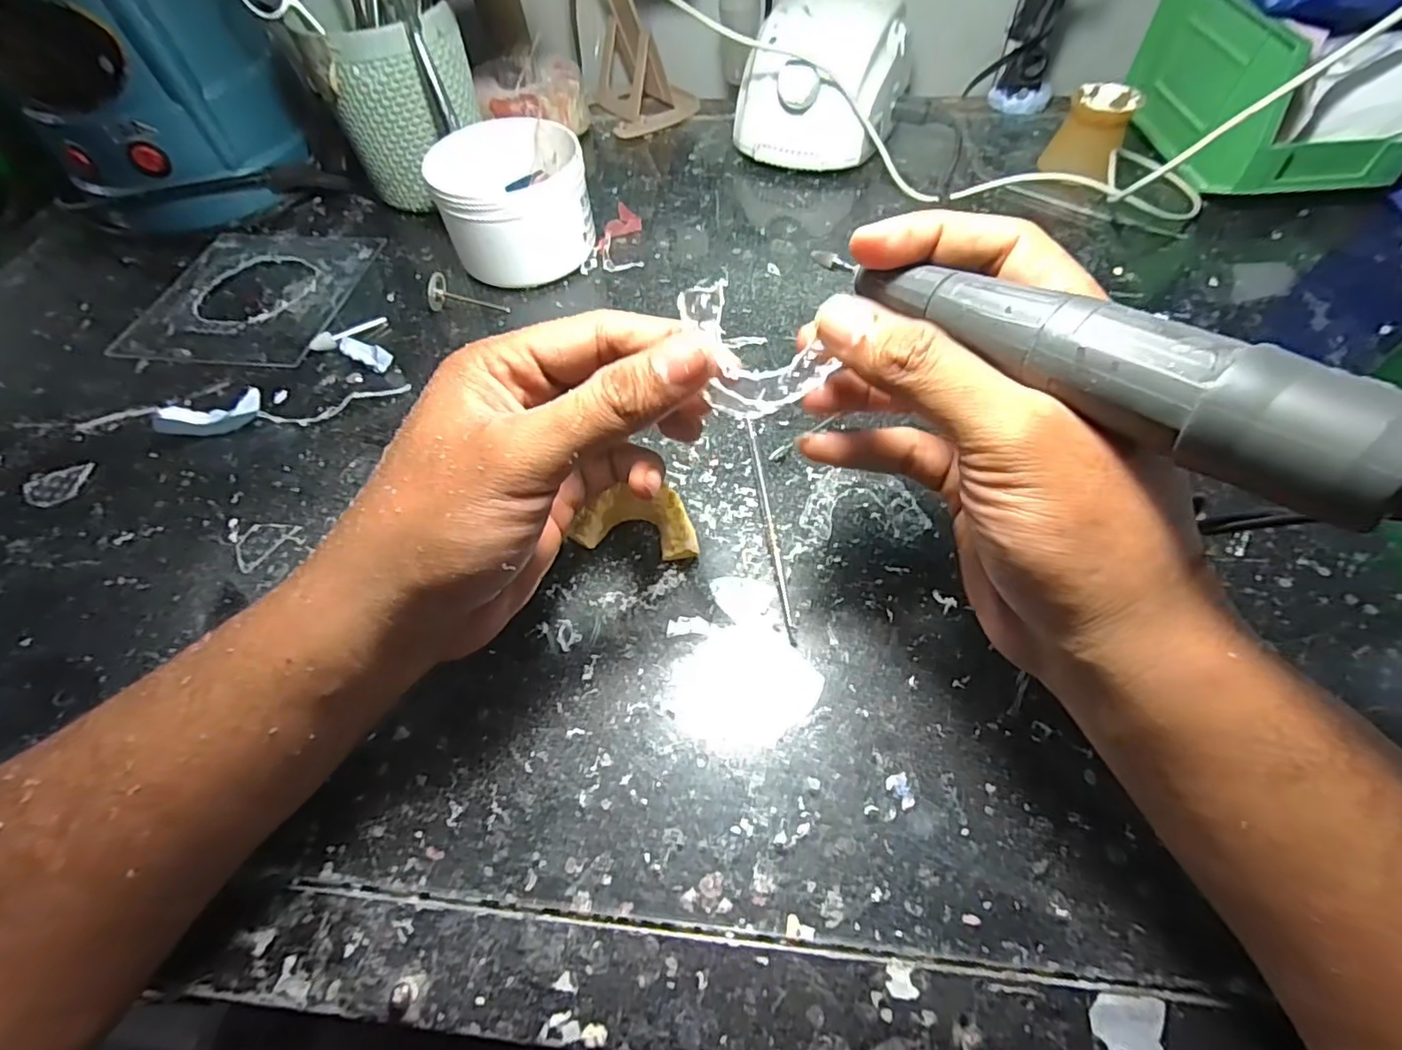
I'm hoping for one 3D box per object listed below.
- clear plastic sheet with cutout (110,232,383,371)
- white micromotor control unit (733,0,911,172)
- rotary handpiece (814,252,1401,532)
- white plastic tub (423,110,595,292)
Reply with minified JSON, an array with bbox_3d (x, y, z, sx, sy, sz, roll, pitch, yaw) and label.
[{"bbox_3d":[-0.289,-0.154,0.394,0.128,0.005,0.132,5,58,6],"label":"clear plastic sheet with cutout"},{"bbox_3d":[0.092,-0.325,0.437,0.098,0.084,0.120,23,61,16],"label":"white micromotor control unit"},{"bbox_3d":[0.096,-0.043,0.151,0.019,0.021,0.173,-31,48,-16],"label":"rotary handpiece"},{"bbox_3d":[-0.116,-0.204,0.380,0.088,0.067,0.072,-14,58,-6],"label":"white plastic tub"}]

